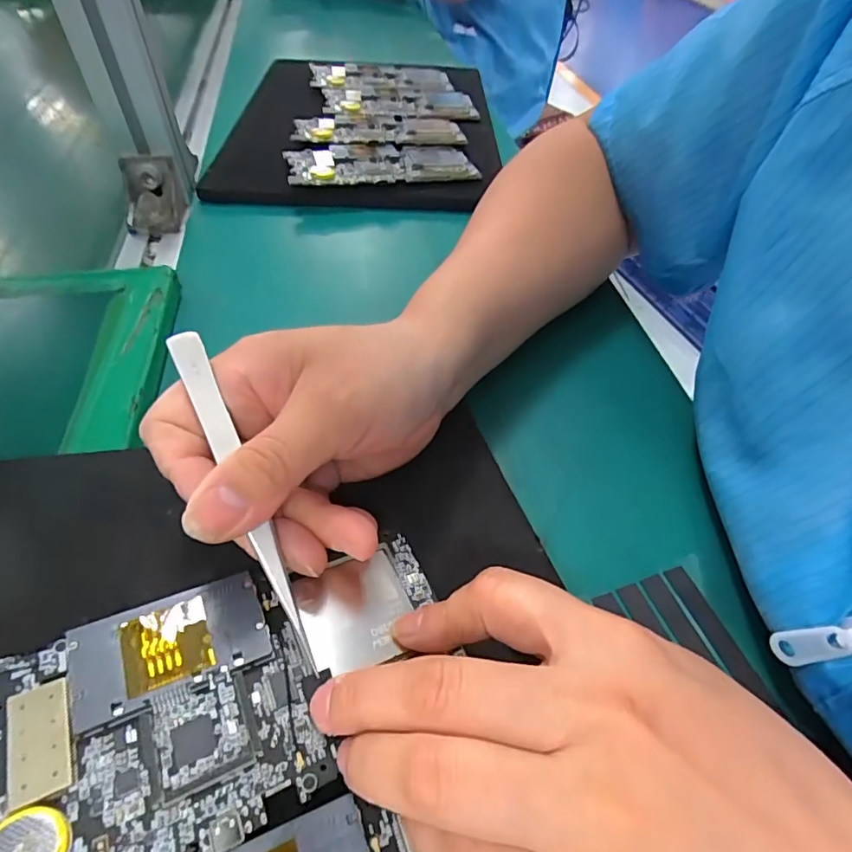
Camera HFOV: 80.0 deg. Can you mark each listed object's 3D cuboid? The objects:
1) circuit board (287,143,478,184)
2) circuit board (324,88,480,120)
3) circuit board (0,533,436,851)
[{"bbox_3d":[-0.038,-0.223,0.430,0.152,0.006,0.066,-8,54,-13],"label":"circuit board"},{"bbox_3d":[-0.026,-0.334,0.527,0.155,0.010,0.072,-2,51,-4],"label":"circuit board"},{"bbox_3d":[-0.063,0.084,0.161,0.150,0.005,0.071,-13,53,-26],"label":"circuit board"}]

